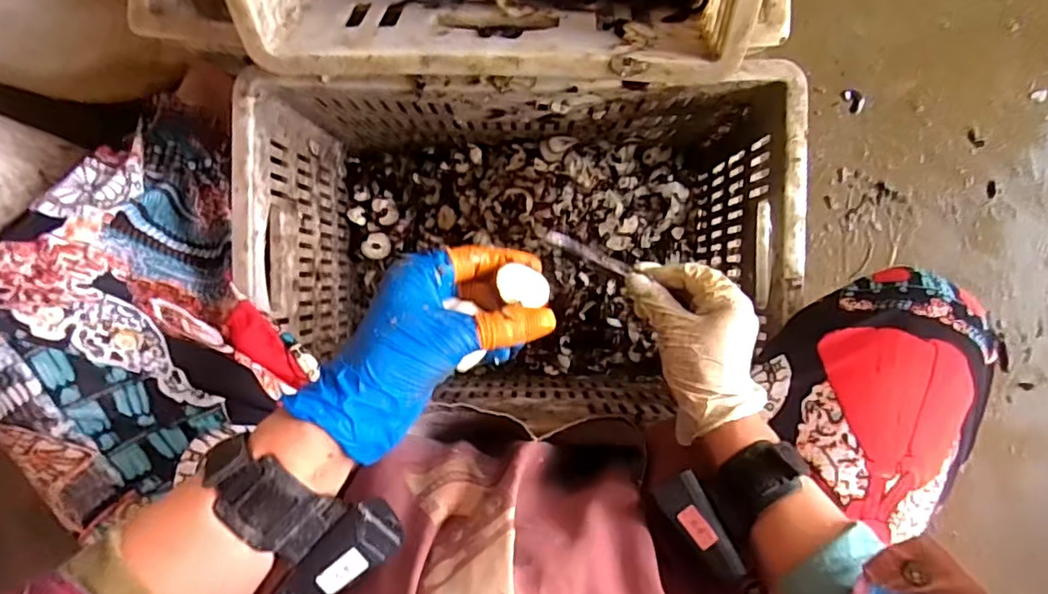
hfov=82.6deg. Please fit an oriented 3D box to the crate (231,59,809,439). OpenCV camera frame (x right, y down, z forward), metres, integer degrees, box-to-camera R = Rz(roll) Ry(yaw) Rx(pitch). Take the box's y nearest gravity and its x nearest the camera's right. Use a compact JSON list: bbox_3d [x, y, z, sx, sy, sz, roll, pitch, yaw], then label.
[{"bbox_3d":[0.000,-0.041,0.611,0.455,0.253,0.285,-2,92,1],"label":"crate"}]

